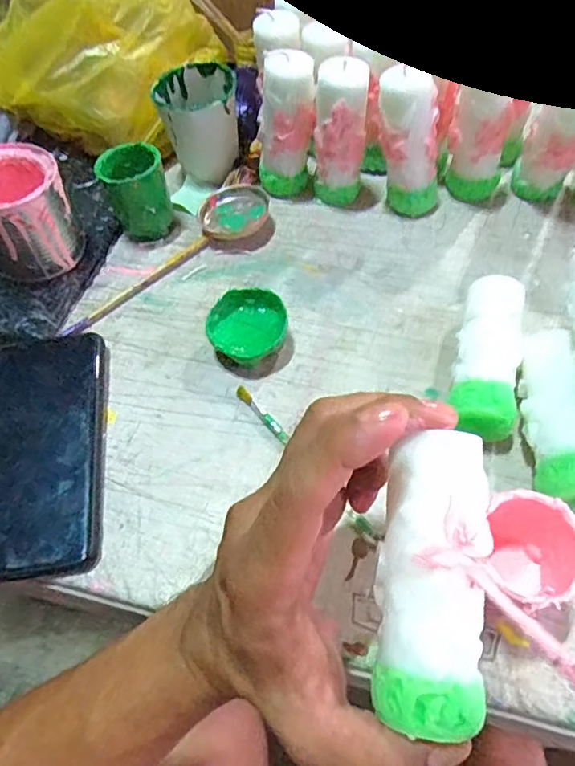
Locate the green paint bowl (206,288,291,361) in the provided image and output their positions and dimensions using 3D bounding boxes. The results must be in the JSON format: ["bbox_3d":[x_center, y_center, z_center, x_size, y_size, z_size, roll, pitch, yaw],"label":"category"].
[{"bbox_3d":[-0.027,-0.037,0.383,0.052,0.028,0.053,-22,58,-12],"label":"green paint bowl"}]

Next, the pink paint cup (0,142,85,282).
[{"bbox_3d":[-0.199,-0.126,0.416,0.070,0.077,0.073,-30,60,-17],"label":"pink paint cup"}]

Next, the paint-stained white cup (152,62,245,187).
[{"bbox_3d":[-0.073,-0.224,0.480,0.068,0.072,0.068,-1,56,1],"label":"paint-stained white cup"}]

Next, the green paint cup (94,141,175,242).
[{"bbox_3d":[-0.123,-0.154,0.445,0.051,0.064,0.048,-23,58,-13],"label":"green paint cup"}]

